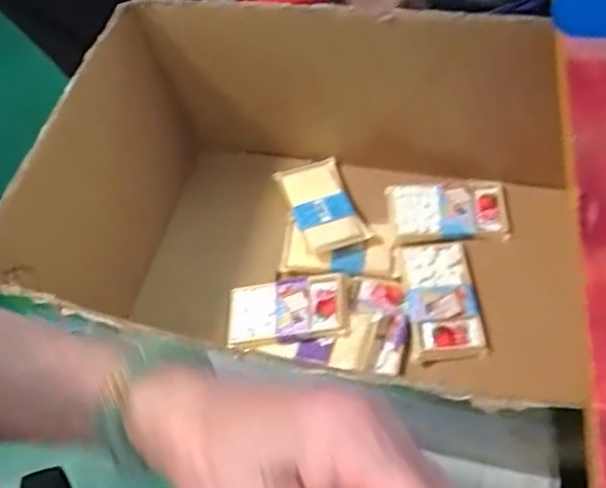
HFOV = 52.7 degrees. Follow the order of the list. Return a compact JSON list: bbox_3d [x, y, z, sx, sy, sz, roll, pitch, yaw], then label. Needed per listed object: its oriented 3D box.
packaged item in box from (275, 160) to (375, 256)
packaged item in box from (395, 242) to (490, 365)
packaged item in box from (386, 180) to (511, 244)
[{"bbox_3d":[0.022,-0.050,0.742,0.076,0.018,0.138,-16,59,-7],"label":"packaged item in box"},{"bbox_3d":[0.148,0.059,0.657,0.075,0.017,0.137,-5,58,0],"label":"packaged item in box"},{"bbox_3d":[0.169,-0.039,0.712,0.134,0.012,0.075,-1,68,5],"label":"packaged item in box"}]

